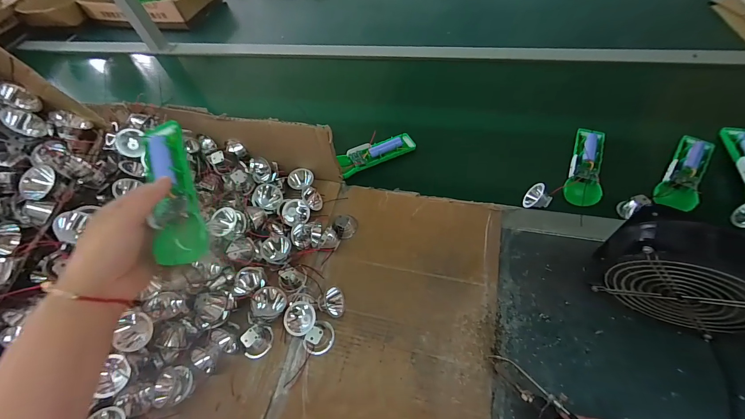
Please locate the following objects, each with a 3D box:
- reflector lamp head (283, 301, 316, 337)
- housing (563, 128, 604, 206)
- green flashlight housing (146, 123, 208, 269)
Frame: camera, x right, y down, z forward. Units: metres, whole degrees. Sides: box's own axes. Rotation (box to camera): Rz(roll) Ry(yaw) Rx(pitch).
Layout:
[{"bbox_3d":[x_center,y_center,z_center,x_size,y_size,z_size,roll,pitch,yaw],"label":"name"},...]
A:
[{"bbox_3d":[-0.099,0.150,0.449,0.043,0.028,0.040,-4,57,6],"label":"reflector lamp head"},{"bbox_3d":[0.343,-0.072,0.524,0.043,0.032,0.146,16,61,17],"label":"housing"},{"bbox_3d":[-0.201,-0.023,0.332,0.037,0.029,0.156,-15,76,-8],"label":"green flashlight housing"}]

